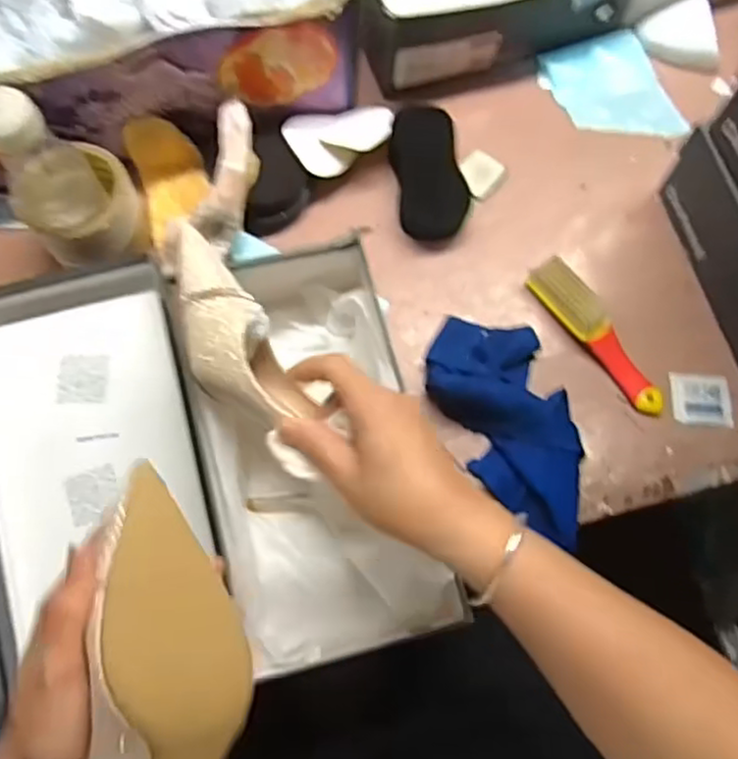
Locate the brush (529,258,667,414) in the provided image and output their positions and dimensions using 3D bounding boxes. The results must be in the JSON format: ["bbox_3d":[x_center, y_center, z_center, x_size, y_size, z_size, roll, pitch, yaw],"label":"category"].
[{"bbox_3d":[0.194,-0.039,0.585,0.035,0.028,0.153,-34,76,-11],"label":"brush"}]

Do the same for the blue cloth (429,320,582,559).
[{"bbox_3d":[0.118,0.033,0.557,0.101,0.039,0.202,-20,74,-7],"label":"blue cloth"}]

